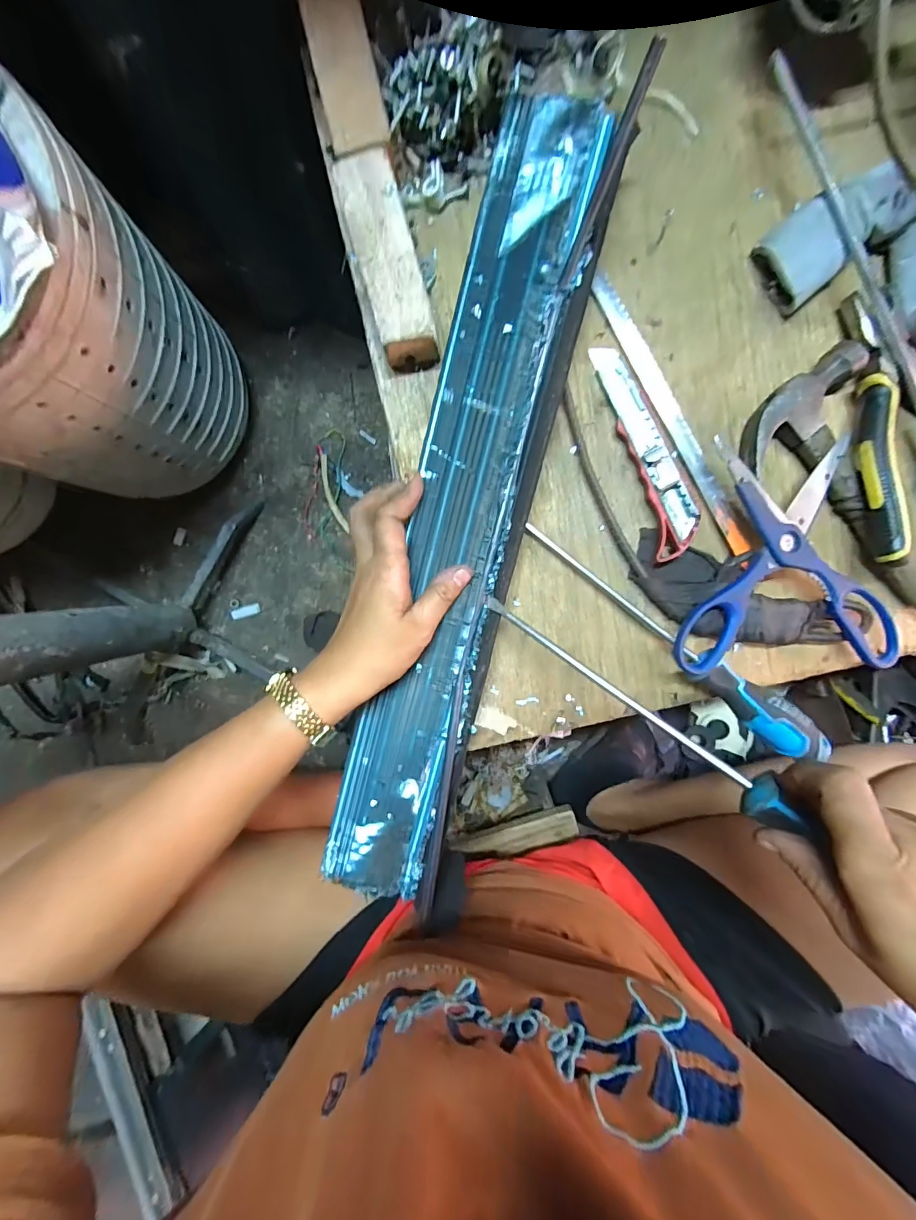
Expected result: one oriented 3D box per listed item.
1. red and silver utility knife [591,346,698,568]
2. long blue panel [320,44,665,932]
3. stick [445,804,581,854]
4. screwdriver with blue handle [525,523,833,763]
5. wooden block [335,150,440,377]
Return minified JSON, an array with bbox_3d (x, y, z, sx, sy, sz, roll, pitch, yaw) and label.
[{"bbox_3d":[0.140,-0.118,0.327,0.039,0.013,0.158,-23,92,2],"label":"red and silver utility knife"},{"bbox_3d":[0.009,-0.048,0.313,0.102,0.030,0.557,13,96,-1],"label":"long blue panel"},{"bbox_3d":[0.067,0.270,0.541,0.149,0.030,0.033,-17,93,2],"label":"stick"},{"bbox_3d":[0.160,0.021,0.340,0.265,0.026,0.031,41,98,9],"label":"screwdriver with blue handle"},{"bbox_3d":[-0.046,-0.239,0.314,0.042,0.035,0.126,-16,93,2],"label":"wooden block"}]

